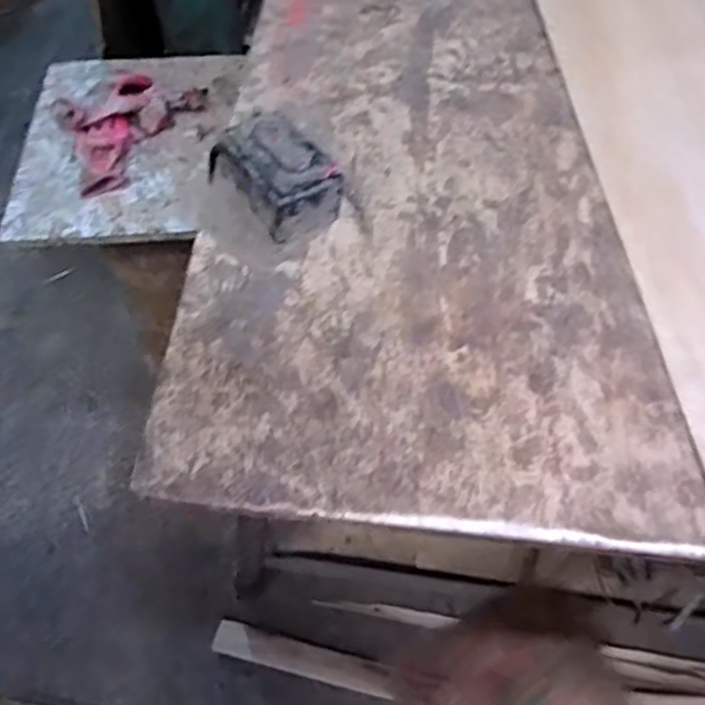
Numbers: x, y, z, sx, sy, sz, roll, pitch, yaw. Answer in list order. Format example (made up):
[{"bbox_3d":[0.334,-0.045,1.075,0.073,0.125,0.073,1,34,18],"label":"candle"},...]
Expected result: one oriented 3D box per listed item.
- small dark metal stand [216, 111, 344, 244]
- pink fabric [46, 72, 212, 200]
[{"bbox_3d":[-0.069,-0.169,0.644,0.085,0.074,0.108,-30,66,-18],"label":"small dark metal stand"},{"bbox_3d":[-0.379,-0.402,1.163,0.270,0.056,0.190,-29,61,-18],"label":"pink fabric"}]

